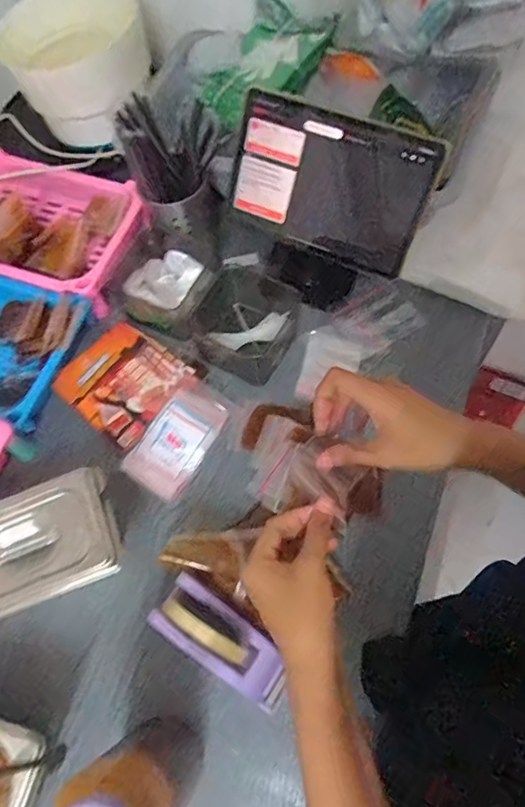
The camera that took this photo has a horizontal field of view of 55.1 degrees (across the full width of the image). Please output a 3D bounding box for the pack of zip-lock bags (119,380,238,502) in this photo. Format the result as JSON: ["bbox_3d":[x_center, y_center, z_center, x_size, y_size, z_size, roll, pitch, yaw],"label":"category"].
[{"bbox_3d":[-0.100,0.041,0.622,0.074,0.025,0.145,31,72,12],"label":"pack of zip-lock bags"}]

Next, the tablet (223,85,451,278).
[{"bbox_3d":[0.081,-0.274,0.633,0.243,0.164,0.016,21,38,7],"label":"tablet"}]

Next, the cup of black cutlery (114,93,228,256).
[{"bbox_3d":[-0.102,-0.284,0.648,0.115,0.189,0.102,-14,67,-2],"label":"cup of black cutlery"}]

